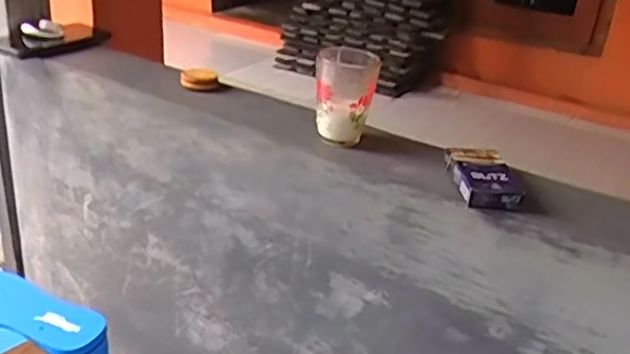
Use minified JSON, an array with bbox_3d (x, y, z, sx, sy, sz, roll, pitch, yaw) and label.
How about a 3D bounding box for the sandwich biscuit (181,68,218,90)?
[{"bbox_3d":[-0.149,-0.128,0.819,0.046,0.017,0.046,-2,28,-13],"label":"sandwich biscuit"}]

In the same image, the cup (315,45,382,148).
[{"bbox_3d":[0.033,-0.092,0.702,0.065,0.091,0.075,5,27,1],"label":"cup"}]

